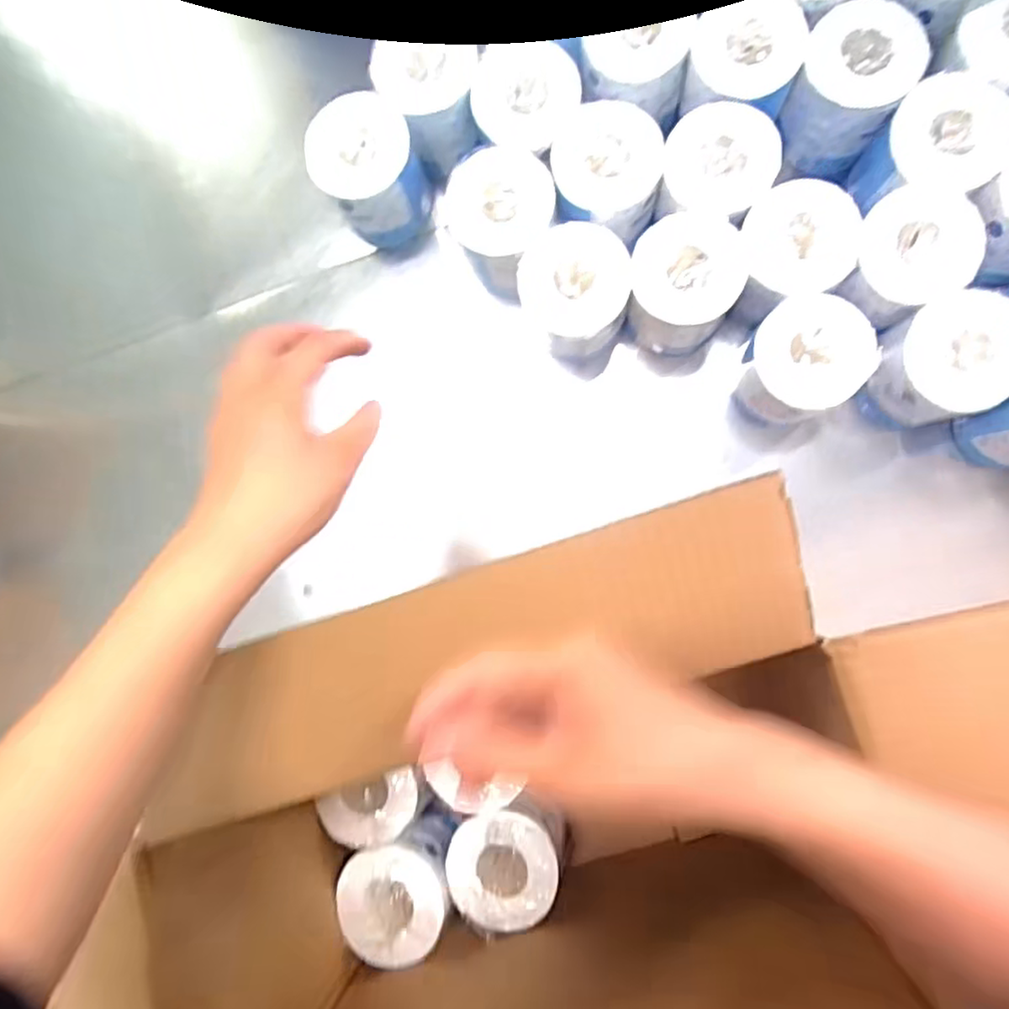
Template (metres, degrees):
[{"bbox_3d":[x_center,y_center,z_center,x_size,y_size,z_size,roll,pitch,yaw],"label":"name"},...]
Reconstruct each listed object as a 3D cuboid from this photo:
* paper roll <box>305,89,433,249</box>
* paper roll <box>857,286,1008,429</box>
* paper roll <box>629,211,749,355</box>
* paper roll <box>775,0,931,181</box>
[{"bbox_3d":[-0.131,-0.330,0.652,0.095,0.112,0.097,0,87,6],"label":"paper roll"},{"bbox_3d":[0.389,-0.124,0.586,0.095,0.106,0.095,0,87,6],"label":"paper roll"},{"bbox_3d":[0.164,-0.204,0.608,0.096,0.099,0.101,4,87,6],"label":"paper roll"},{"bbox_3d":[0.313,-0.380,0.603,0.093,0.106,0.096,0,87,6],"label":"paper roll"}]

